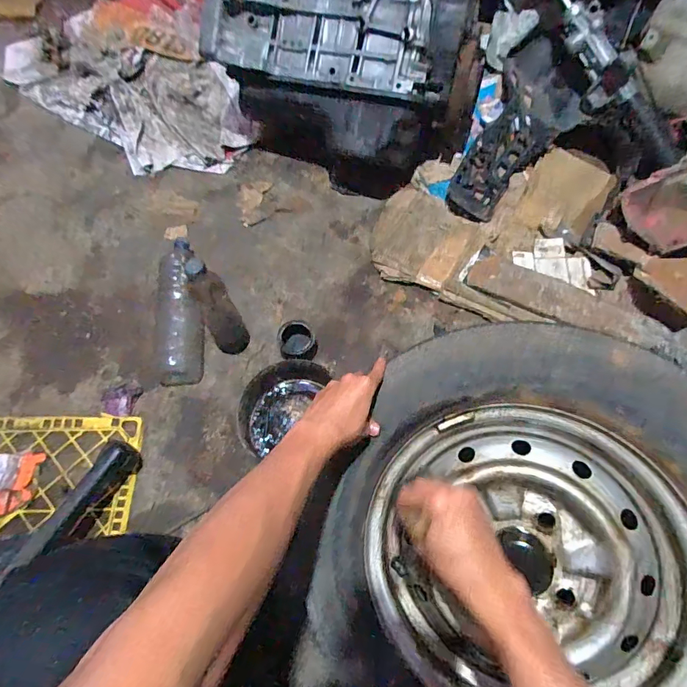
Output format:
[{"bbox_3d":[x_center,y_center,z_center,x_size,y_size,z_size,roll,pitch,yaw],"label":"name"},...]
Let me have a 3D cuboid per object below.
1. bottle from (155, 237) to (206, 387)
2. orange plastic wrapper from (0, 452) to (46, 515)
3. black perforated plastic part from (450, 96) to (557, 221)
[{"bbox_3d":[-0.336,-0.073,0.845,0.095,0.068,0.311,-4,65,-2],"label":"bottle"},{"bbox_3d":[-0.600,0.249,0.736,0.094,0.017,0.103,-3,68,1],"label":"orange plastic wrapper"},{"bbox_3d":[0.360,-0.422,0.974,0.136,0.094,0.279,41,98,16],"label":"black perforated plastic part"}]

